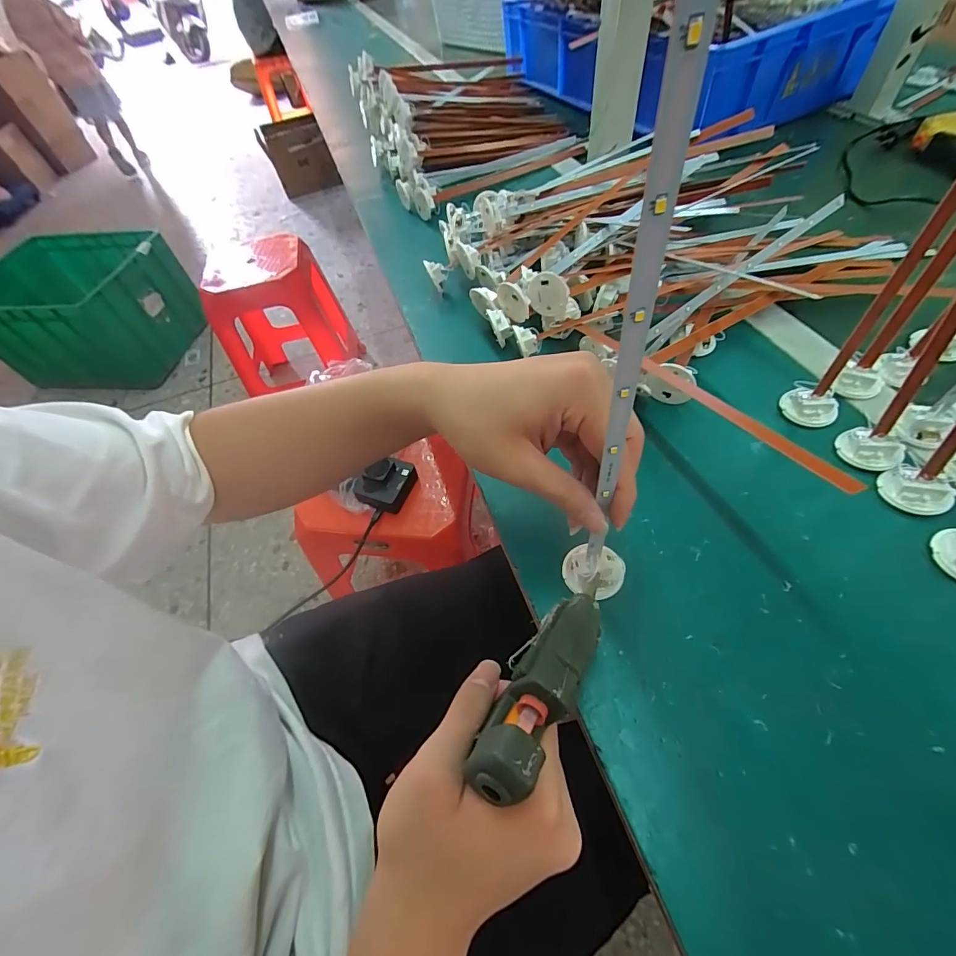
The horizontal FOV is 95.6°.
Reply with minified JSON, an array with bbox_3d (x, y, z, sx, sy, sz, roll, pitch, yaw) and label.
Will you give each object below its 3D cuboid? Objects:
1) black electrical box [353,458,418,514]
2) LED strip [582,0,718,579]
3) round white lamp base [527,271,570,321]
[{"bbox_3d":[-0.144,0.009,0.666,0.081,0.045,0.076,9,57,13],"label":"black electrical box"},{"bbox_3d":[0.057,-0.031,0.171,0.012,0.275,0.007,-24,53,-10],"label":"LED strip"},{"bbox_3d":[0.064,-0.168,0.399,0.036,0.039,0.010,12,58,15],"label":"round white lamp base"}]

